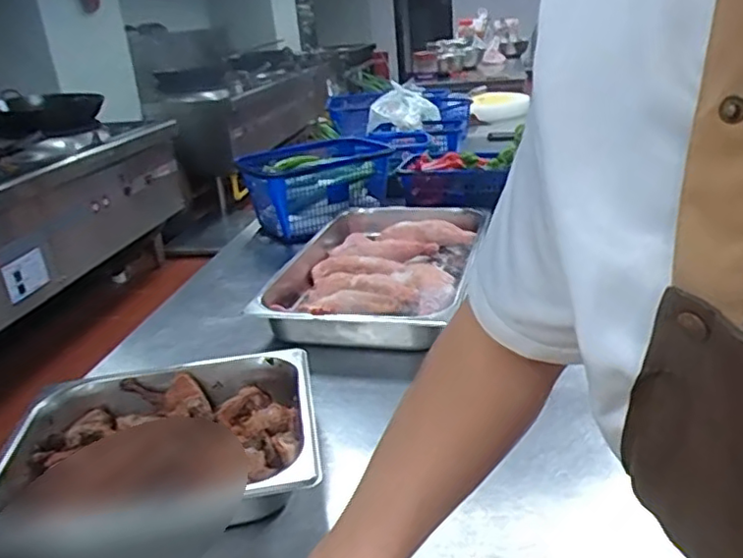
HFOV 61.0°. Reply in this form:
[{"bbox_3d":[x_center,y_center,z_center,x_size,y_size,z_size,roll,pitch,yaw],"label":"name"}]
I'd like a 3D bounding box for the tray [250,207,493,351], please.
[{"bbox_3d":[0.016,-0.018,1.116,0.315,0.072,0.471,3,24,16],"label":"tray"}]

